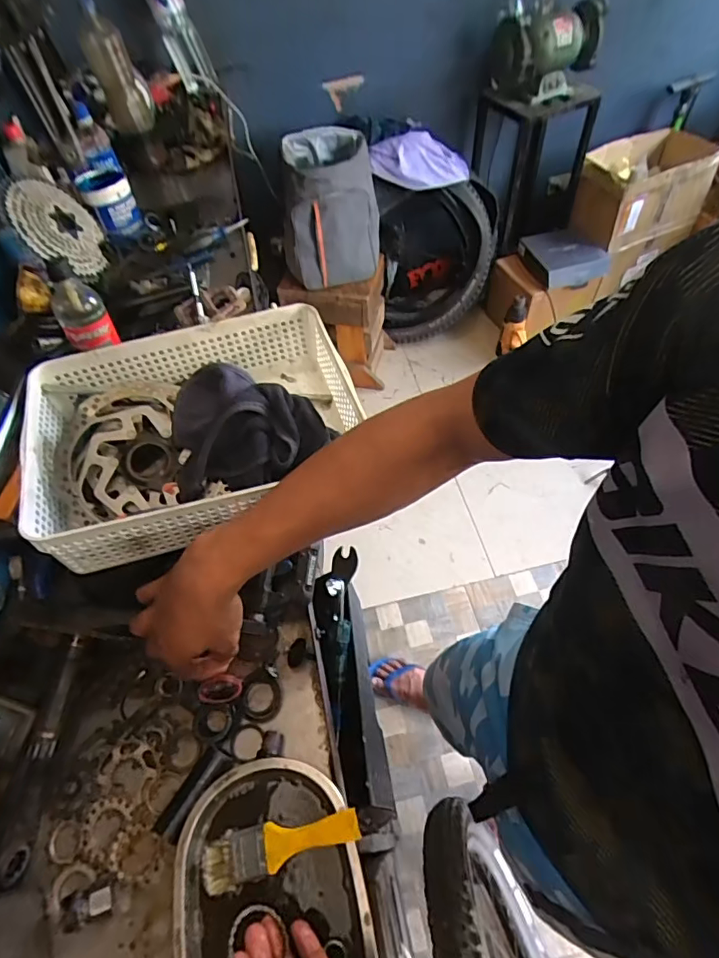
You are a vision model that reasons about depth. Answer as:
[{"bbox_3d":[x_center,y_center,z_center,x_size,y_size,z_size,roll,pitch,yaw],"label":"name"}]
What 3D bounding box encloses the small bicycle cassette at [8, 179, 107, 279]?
[{"bbox_3d":[-0.546,-0.462,0.922,0.034,0.163,0.152,-12,83,39],"label":"small bicycle cassette"}]

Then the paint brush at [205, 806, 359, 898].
[{"bbox_3d":[-0.069,0.314,0.434,0.139,0.018,0.040,-14,56,-5],"label":"paint brush"}]

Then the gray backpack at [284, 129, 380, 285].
[{"bbox_3d":[-0.098,-0.819,1.528,0.285,0.321,0.307,-10,56,-2],"label":"gray backpack"}]

